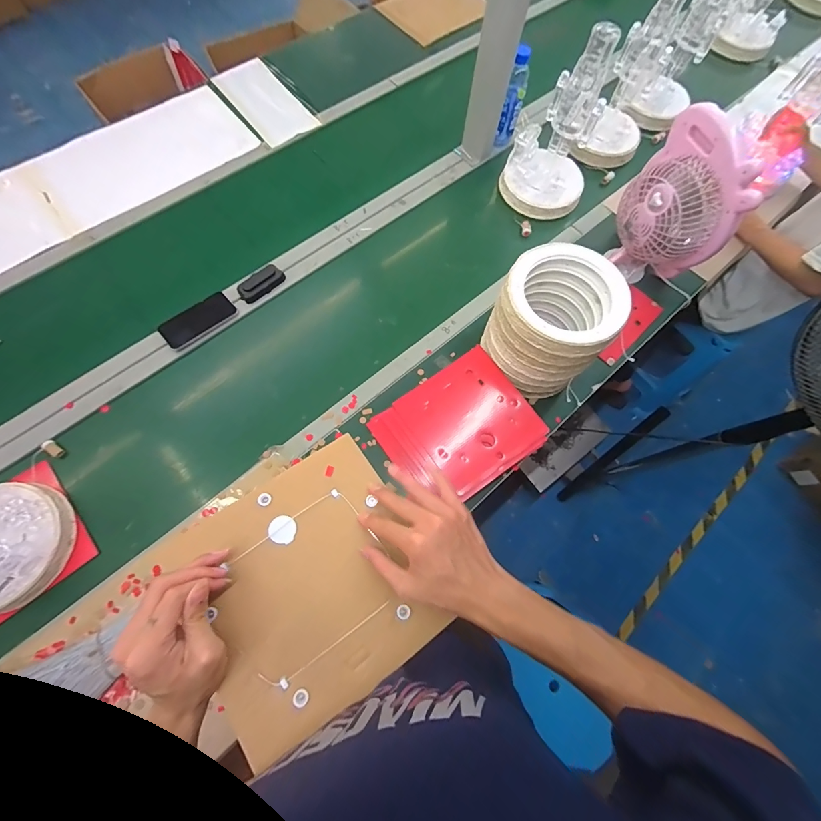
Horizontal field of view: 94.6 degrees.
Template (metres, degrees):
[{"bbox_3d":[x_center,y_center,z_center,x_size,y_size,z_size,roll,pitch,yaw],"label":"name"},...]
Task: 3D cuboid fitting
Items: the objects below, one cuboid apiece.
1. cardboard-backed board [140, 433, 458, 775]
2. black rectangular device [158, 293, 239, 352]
[{"bbox_3d":[-0.099,0.164,0.368,0.213,0.010,0.211,-31,72,-18],"label":"cardboard-backed board"},{"bbox_3d":[-0.459,-0.195,0.821,0.154,0.008,0.070,-39,87,-12],"label":"black rectangular device"}]

